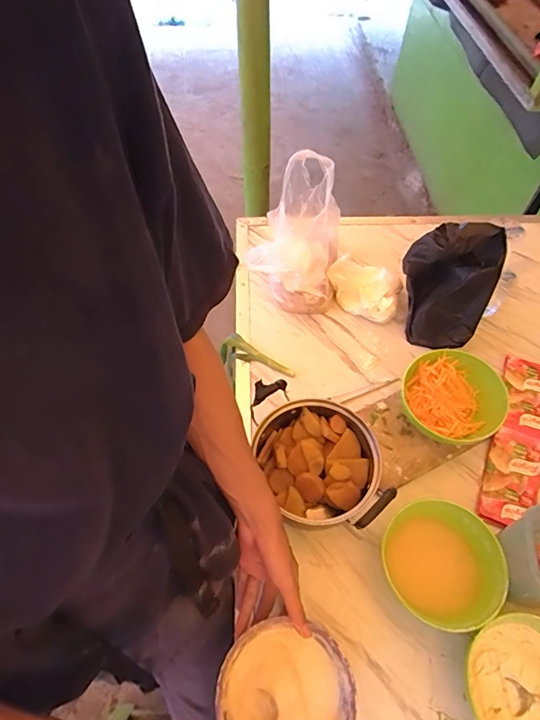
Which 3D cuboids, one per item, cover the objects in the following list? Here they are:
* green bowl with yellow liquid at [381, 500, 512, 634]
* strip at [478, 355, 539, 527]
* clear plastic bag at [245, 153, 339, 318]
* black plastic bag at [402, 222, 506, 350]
[{"bbox_3d":[0.223,0.268,0.597,0.138,0.073,0.141,1,58,-1],"label":"green bowl with yellow liquid"},{"bbox_3d":[0.403,0.121,0.733,0.080,0.027,0.300,21,60,11],"label":"strip"},{"bbox_3d":[0.061,-0.225,0.839,0.162,0.209,0.185,21,59,11],"label":"clear plastic bag"},{"bbox_3d":[0.297,-0.122,0.782,0.147,0.205,0.113,16,59,8],"label":"black plastic bag"}]

